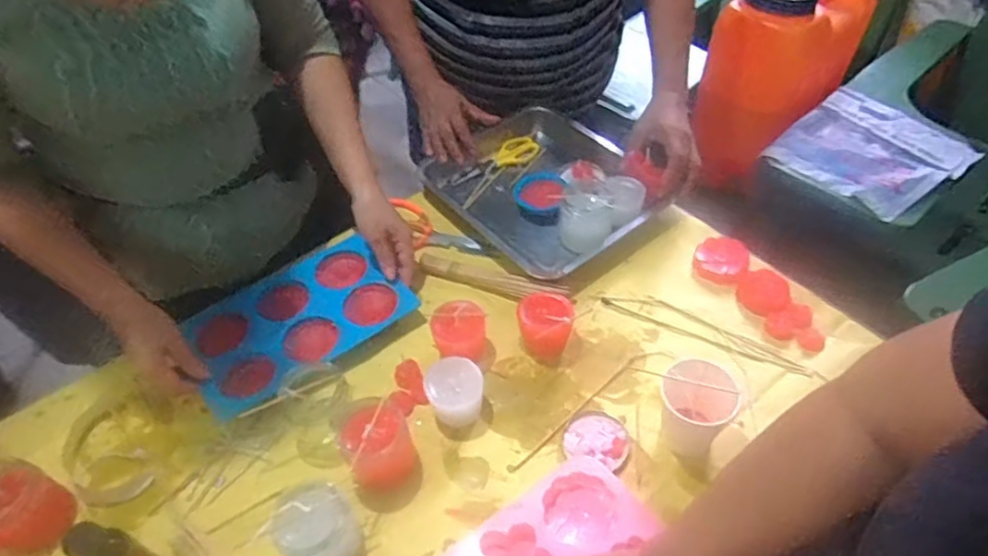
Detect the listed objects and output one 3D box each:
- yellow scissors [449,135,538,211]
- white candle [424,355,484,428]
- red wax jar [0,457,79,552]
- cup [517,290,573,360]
[{"bbox_3d":[-0.001,-0.170,0.972,0.061,0.012,0.187,31,58,28],"label":"yellow scissors"},{"bbox_3d":[-0.042,0.128,0.702,0.060,0.061,0.062,-2,49,3],"label":"white candle"},{"bbox_3d":[-0.464,0.229,0.622,0.062,0.077,0.071,18,53,19],"label":"red wax jar"},{"bbox_3d":[0.060,0.057,0.744,0.061,0.053,0.067,-2,49,3],"label":"cup"}]

